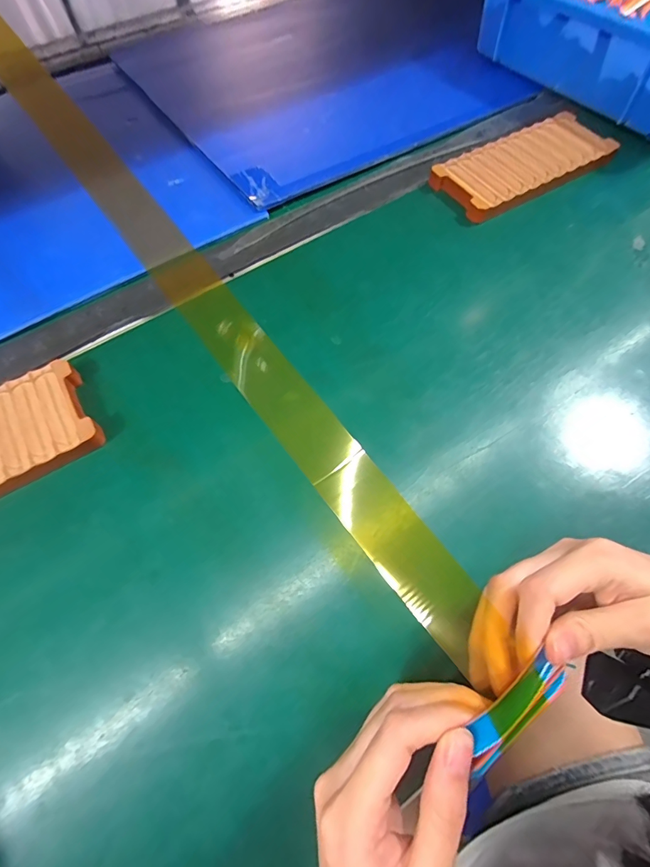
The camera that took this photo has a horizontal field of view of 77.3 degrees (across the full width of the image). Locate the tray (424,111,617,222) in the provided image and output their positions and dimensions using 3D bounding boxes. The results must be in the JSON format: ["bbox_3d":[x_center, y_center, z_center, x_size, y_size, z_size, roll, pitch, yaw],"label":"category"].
[{"bbox_3d":[0.190,-0.257,0.387,0.170,0.013,0.077,-31,69,-13],"label":"tray"}]

